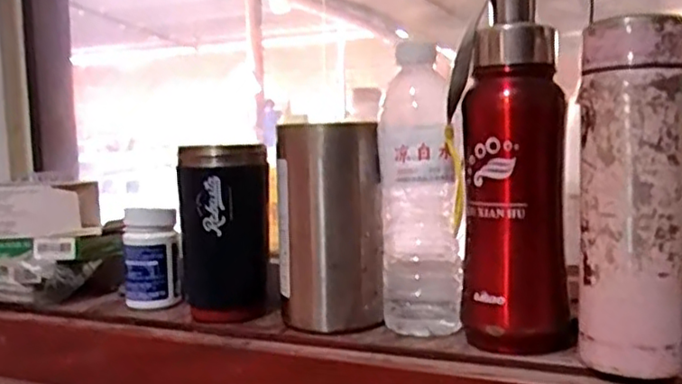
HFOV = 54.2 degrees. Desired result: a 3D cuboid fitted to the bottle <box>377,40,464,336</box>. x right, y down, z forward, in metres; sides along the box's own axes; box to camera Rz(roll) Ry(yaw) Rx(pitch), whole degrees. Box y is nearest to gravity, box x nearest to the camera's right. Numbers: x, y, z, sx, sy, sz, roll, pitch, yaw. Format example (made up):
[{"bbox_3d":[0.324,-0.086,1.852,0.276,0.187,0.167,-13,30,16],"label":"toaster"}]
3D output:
[{"bbox_3d":[0.061,0.000,0.501,0.065,0.211,0.063,4,4,12],"label":"bottle"}]

